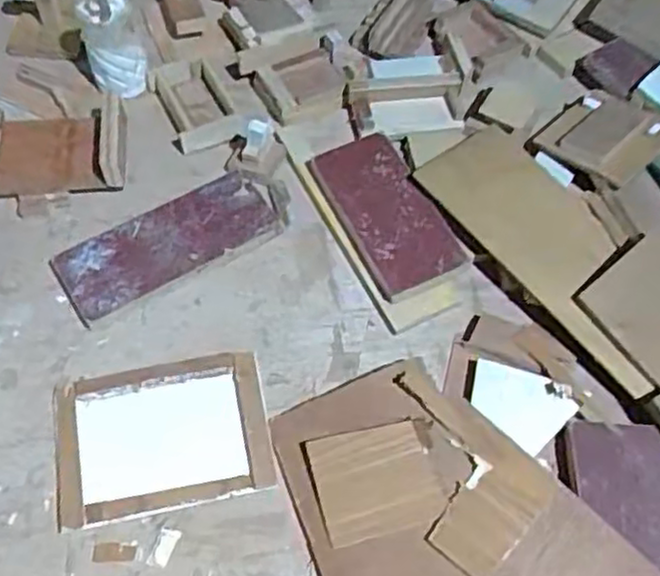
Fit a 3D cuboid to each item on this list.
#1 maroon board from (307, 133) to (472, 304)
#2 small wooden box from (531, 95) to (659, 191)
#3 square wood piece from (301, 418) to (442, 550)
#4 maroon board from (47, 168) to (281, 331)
[{"bbox_3d":[0.061,-0.082,0.744,0.096,0.023,0.188,-22,62,-15],"label":"maroon board"},{"bbox_3d":[0.318,-0.176,0.812,0.114,0.022,0.117,39,64,20],"label":"small wooden box"},{"bbox_3d":[0.038,0.167,0.605,0.100,0.004,0.089,-13,67,2],"label":"square wood piece"},{"bbox_3d":[-0.170,-0.046,0.732,0.218,0.023,0.085,-29,64,-19],"label":"maroon board"}]

